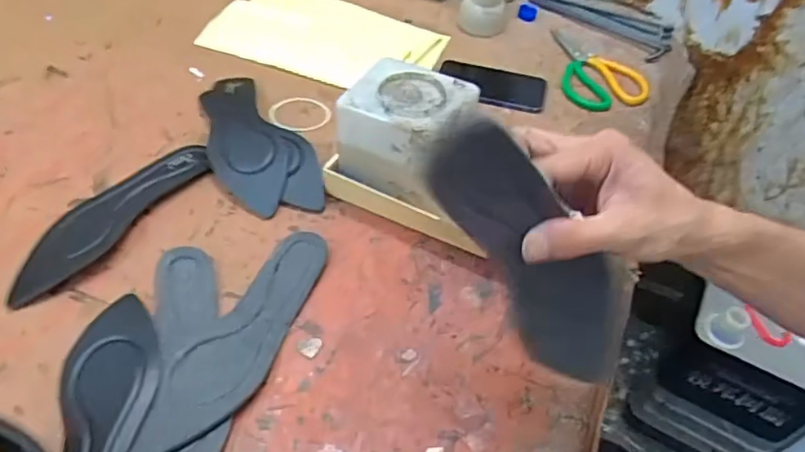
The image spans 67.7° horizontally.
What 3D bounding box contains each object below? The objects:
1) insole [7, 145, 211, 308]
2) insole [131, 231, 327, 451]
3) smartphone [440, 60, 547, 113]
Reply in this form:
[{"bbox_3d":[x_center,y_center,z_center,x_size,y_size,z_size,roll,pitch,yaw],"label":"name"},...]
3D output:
[{"bbox_3d":[-0.291,-0.013,0.601,0.062,0.018,0.232,28,52,19],"label":"insole"},{"bbox_3d":[-0.136,0.096,0.517,0.068,0.011,0.243,23,50,15],"label":"insole"},{"bbox_3d":[0.118,-0.189,0.790,0.140,0.007,0.081,12,48,6],"label":"smartphone"}]

